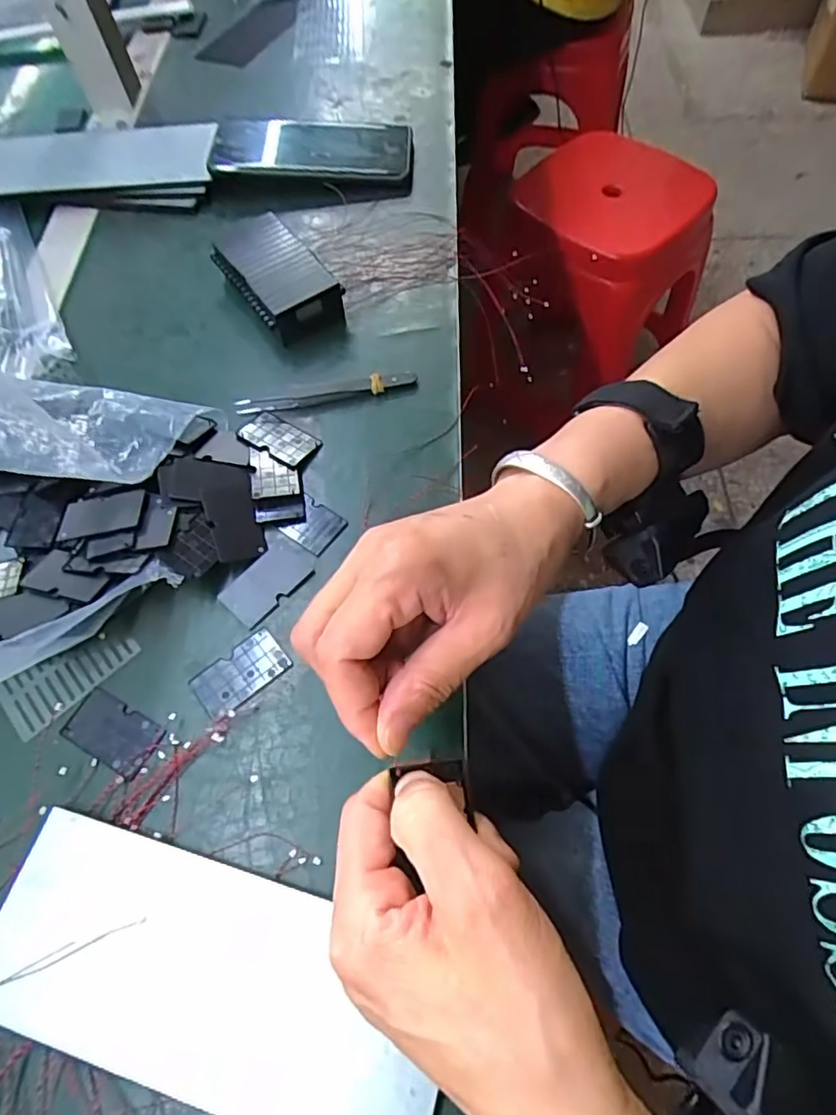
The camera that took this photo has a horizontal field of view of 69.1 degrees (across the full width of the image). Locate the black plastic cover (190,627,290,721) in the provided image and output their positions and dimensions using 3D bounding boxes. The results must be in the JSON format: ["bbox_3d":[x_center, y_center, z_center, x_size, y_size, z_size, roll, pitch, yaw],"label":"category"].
[{"bbox_3d":[-0.094,0.060,0.321,0.048,0.004,0.029,-38,67,-15],"label":"black plastic cover"}]

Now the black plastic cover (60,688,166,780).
[{"bbox_3d":[-0.157,0.089,0.311,0.049,0.004,0.028,25,67,15],"label":"black plastic cover"}]

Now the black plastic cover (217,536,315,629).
[{"bbox_3d":[-0.086,0.013,0.343,0.032,0.004,0.049,39,72,20],"label":"black plastic cover"}]

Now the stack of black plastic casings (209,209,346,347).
[{"bbox_3d":[-0.101,-0.199,0.438,0.056,0.028,0.109,-33,66,-13],"label":"stack of black plastic casings"}]

